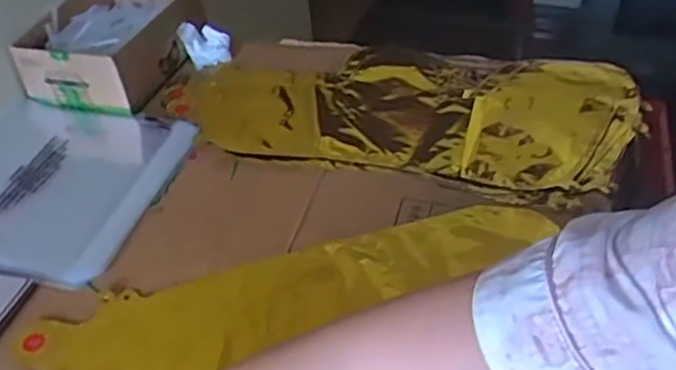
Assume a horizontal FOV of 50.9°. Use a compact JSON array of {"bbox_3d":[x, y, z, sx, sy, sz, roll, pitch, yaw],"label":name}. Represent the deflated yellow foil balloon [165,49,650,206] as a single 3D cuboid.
[{"bbox_3d":[0.068,-0.082,0.722,0.453,0.022,0.228,9,42,13],"label":"deflated yellow foil balloon"}]

